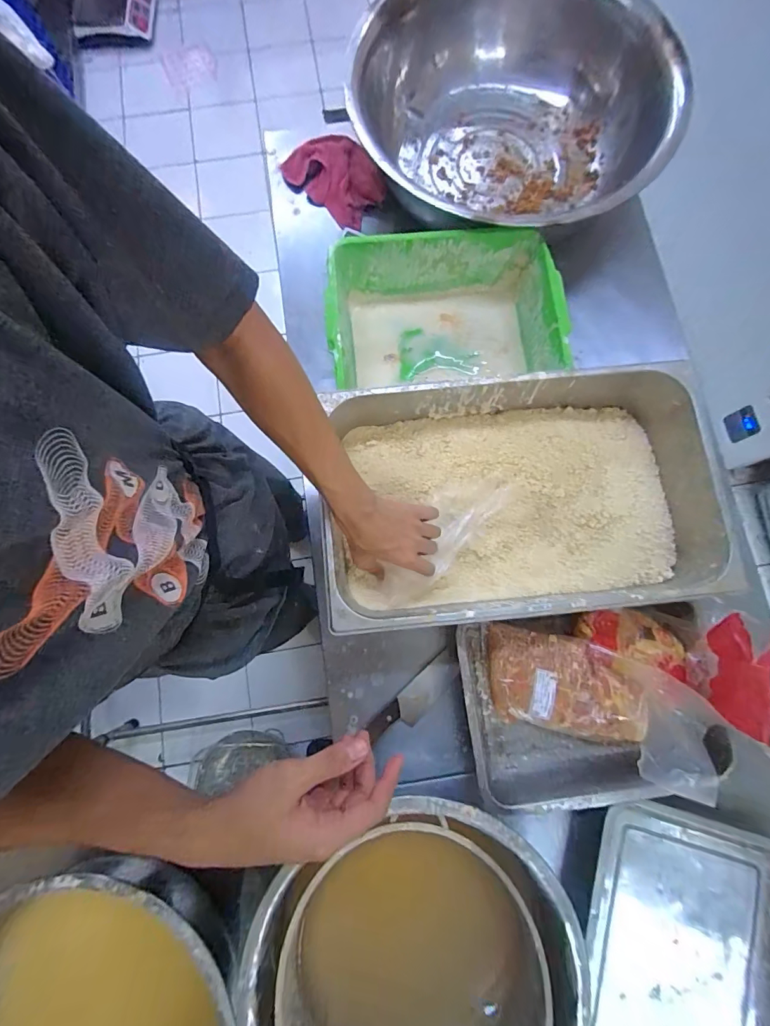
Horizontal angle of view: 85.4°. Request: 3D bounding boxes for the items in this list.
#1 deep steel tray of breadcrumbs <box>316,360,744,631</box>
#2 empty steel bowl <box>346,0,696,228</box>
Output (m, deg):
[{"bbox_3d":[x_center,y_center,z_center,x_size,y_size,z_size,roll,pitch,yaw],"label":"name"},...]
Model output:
[{"bbox_3d":[0.191,-0.021,0.619,0.507,0.130,0.319,-6,79,-1],"label":"deep steel tray of breadcrumbs"},{"bbox_3d":[0.225,-0.718,0.775,0.524,0.171,0.560,0,79,1],"label":"empty steel bowl"}]

